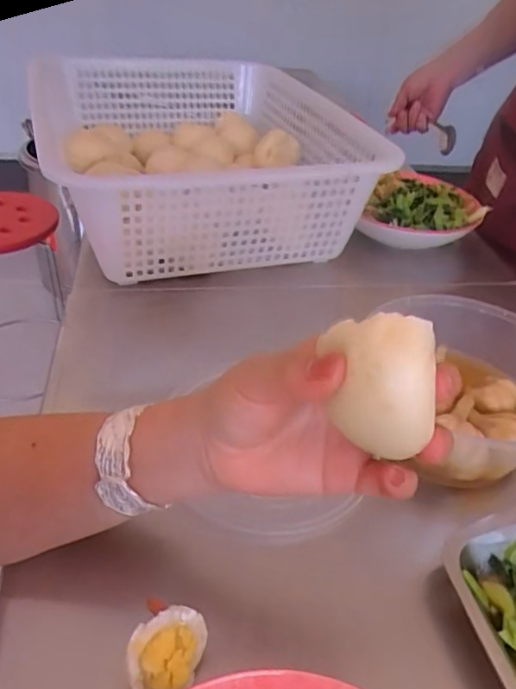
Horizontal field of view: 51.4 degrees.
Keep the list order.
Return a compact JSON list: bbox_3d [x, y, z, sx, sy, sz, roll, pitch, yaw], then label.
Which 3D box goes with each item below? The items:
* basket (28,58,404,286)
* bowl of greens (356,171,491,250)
[{"bbox_3d":[-0.075,-0.257,0.713,0.333,0.125,0.486,-9,40,-17],"label":"basket"},{"bbox_3d":[0.224,-0.180,0.714,0.139,0.060,0.170,20,41,19],"label":"bowl of greens"}]

